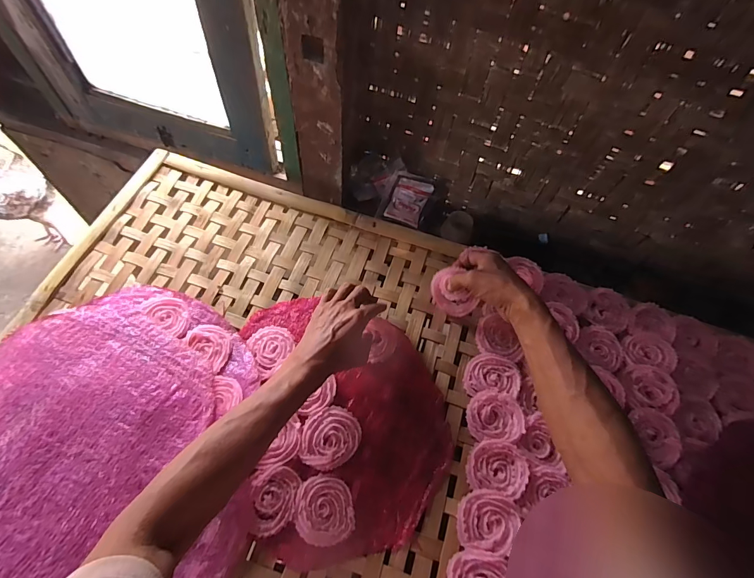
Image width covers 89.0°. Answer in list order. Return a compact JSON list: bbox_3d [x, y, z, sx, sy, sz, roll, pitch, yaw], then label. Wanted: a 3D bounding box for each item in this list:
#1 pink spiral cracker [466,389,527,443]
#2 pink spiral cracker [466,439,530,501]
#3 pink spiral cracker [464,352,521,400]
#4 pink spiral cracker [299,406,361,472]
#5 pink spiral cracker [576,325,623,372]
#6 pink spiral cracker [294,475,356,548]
[{"bbox_3d":[0.160,0.172,0.521,0.071,0.013,0.064,6,61,-2],"label":"pink spiral cracker"},{"bbox_3d":[0.155,0.228,0.491,0.073,0.012,0.062,17,61,4],"label":"pink spiral cracker"},{"bbox_3d":[0.165,0.123,0.550,0.075,0.012,0.062,7,61,-1],"label":"pink spiral cracker"},{"bbox_3d":[-0.061,0.194,0.497,0.079,0.007,0.071,-28,67,-19],"label":"pink spiral cracker"},{"bbox_3d":[0.340,0.088,0.582,0.065,0.008,0.068,2,61,-4],"label":"pink spiral cracker"},{"bbox_3d":[-0.064,0.265,0.460,0.067,0.005,0.072,2,61,-4],"label":"pink spiral cracker"}]

